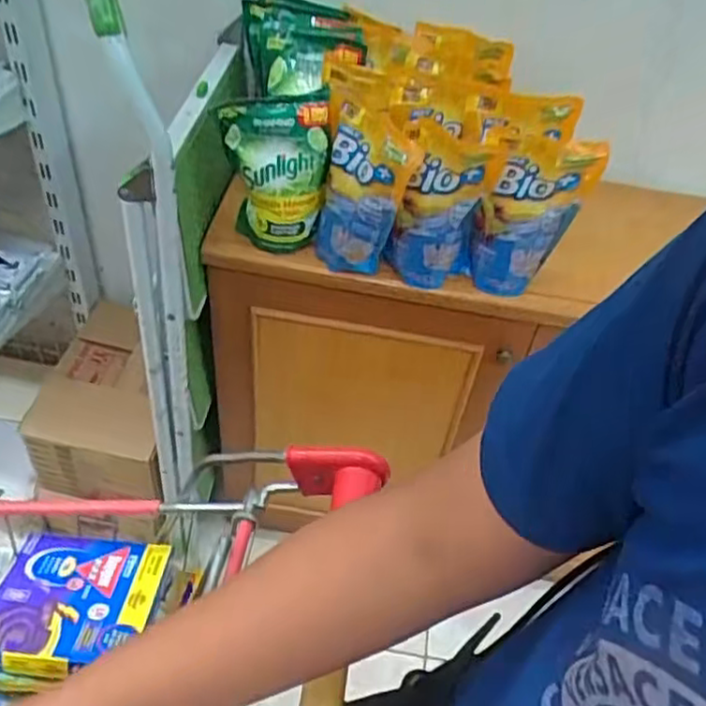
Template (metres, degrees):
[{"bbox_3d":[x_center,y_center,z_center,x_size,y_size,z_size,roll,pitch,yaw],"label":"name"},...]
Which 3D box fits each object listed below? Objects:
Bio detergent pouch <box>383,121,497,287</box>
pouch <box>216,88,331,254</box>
[{"bbox_3d":[0.110,-0.191,0.913,0.107,0.205,0.076,14,48,6],"label":"Bio detergent pouch"},{"bbox_3d":[-0.103,-0.236,0.916,0.131,0.217,0.048,5,48,-2],"label":"pouch"}]

